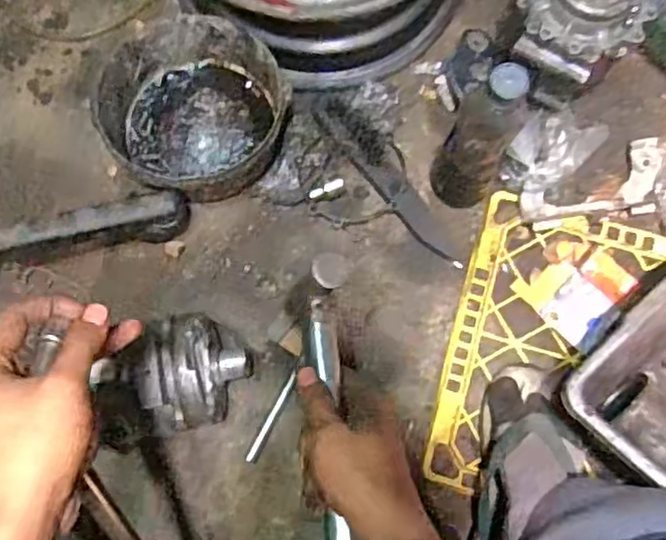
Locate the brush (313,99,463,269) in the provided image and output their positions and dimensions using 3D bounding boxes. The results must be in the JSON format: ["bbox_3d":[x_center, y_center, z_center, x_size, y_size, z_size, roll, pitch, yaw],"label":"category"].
[{"bbox_3d":[0.069,-0.104,0.763,0.048,0.023,0.232,-38,81,-8],"label":"brush"}]

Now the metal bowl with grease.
[{"bbox_3d":[-0.154,-0.179,0.759,0.183,0.082,0.189,0,78,-1],"label":"metal bowl with grease"}]

